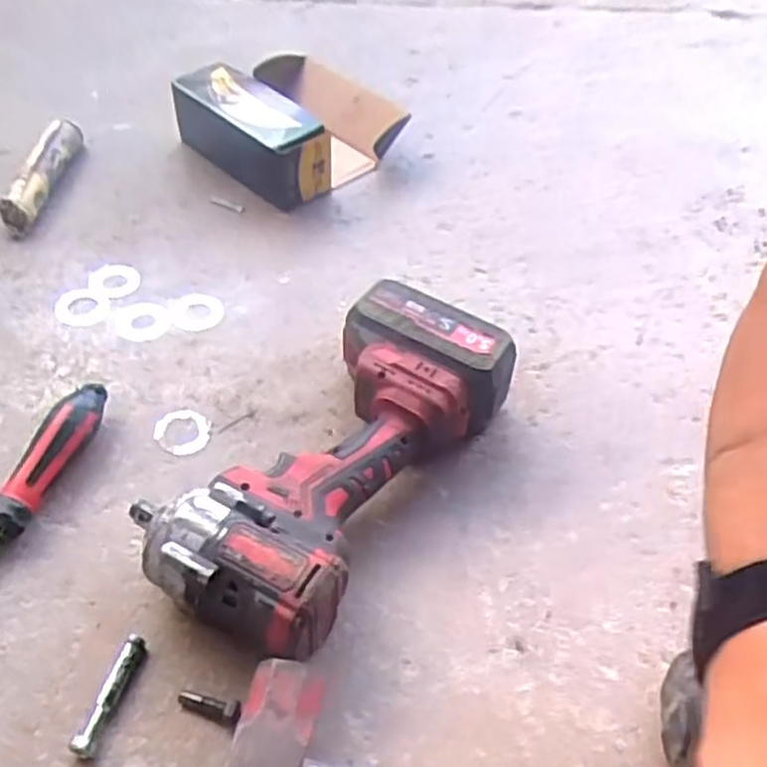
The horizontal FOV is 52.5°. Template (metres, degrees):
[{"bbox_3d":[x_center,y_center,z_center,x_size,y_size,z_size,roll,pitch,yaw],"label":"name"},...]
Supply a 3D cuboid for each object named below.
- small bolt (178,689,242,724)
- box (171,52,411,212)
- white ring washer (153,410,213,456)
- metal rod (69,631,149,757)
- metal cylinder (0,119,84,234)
[{"bbox_3d":[-0.098,0.179,0.434,0.036,0.010,0.011,14,49,8],"label":"small bolt"},{"bbox_3d":[-0.095,-0.273,0.784,0.176,0.078,0.176,30,53,21],"label":"box"},{"bbox_3d":[-0.147,0.034,0.566,0.039,0.004,0.038,2,49,-2],"label":"white ring washer"},{"bbox_3d":[-0.153,0.173,0.436,0.012,0.013,0.067,15,49,9],"label":"metal rod"},{"bbox_3d":[-0.320,-0.200,0.731,0.025,0.035,0.149,5,49,1],"label":"metal cylinder"}]

